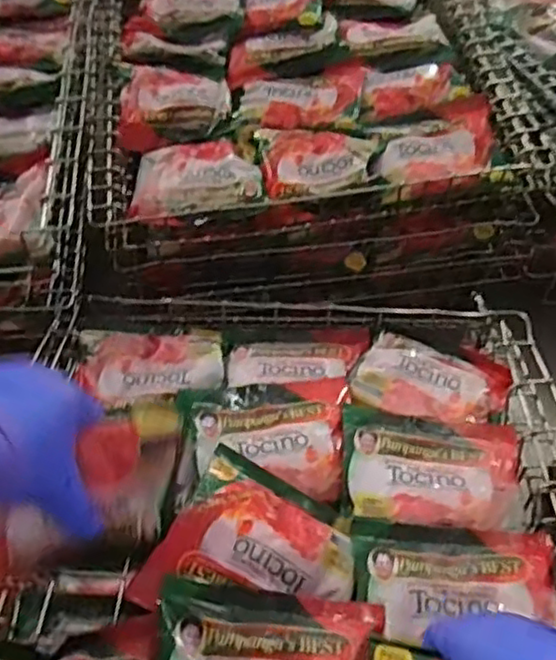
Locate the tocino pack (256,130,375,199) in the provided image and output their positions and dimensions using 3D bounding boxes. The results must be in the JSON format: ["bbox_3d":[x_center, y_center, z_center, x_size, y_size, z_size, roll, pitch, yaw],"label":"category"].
[{"bbox_3d":[0.041,-0.176,0.720,0.114,0.024,0.091,-1,47,-3],"label":"tocino pack"}]

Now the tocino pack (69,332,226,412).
[{"bbox_3d":[-0.115,0.033,0.639,0.128,0.017,0.090,-6,48,-7],"label":"tocino pack"}]

